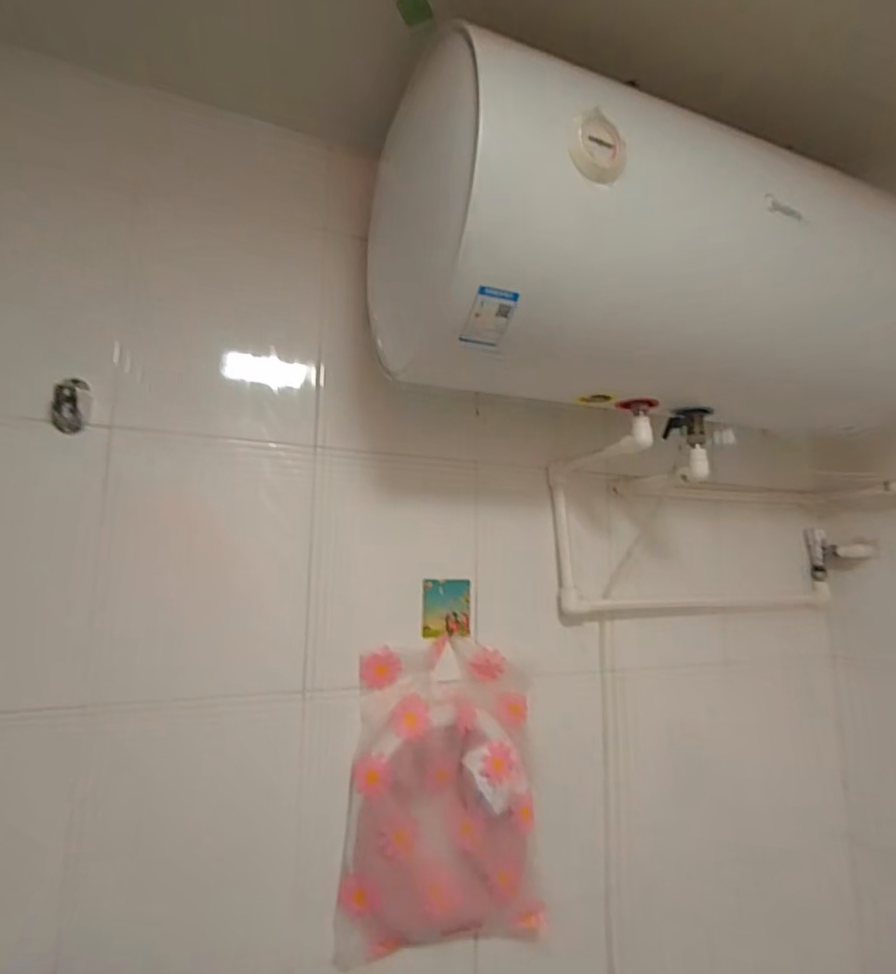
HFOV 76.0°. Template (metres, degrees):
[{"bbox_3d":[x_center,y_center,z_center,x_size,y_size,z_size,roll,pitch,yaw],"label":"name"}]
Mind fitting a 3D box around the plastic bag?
[{"bbox_3d":[-0.002,0.420,0.791,0.276,0.378,0.044,3,-8,-19],"label":"plastic bag"}]

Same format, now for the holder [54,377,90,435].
[{"bbox_3d":[-0.453,-0.098,0.689,0.034,0.061,0.034,6,-10,-36],"label":"holder"}]

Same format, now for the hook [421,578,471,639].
[{"bbox_3d":[-0.001,0.181,0.854,0.078,0.083,0.004,6,-14,-22],"label":"hook"}]

